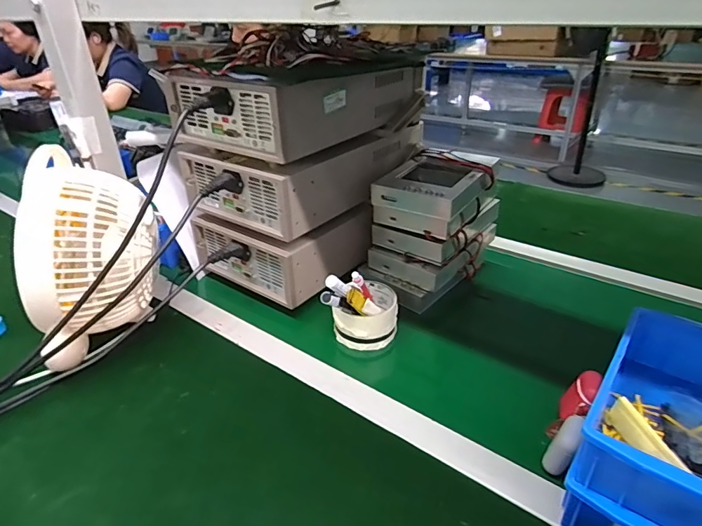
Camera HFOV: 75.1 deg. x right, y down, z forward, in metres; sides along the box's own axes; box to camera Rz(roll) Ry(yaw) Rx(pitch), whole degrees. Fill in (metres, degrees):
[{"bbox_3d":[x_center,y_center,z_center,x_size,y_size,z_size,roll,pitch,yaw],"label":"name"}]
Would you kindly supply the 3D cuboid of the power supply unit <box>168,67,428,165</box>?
[{"bbox_3d":[-0.067,-0.253,0.698,0.230,0.088,0.342,19,37,31],"label":"power supply unit"}]

